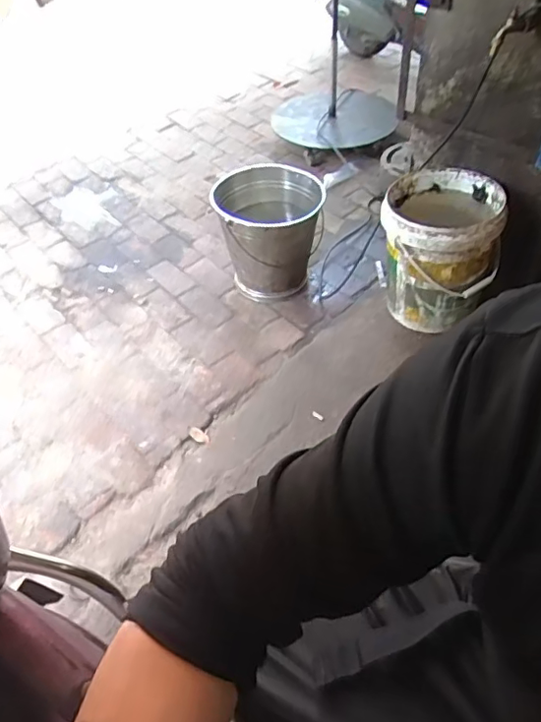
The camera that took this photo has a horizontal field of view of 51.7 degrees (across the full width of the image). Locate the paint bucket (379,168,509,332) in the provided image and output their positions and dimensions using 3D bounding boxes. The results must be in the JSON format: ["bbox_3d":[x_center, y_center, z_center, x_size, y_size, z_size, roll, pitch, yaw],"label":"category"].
[{"bbox_3d":[0.466,-0.307,1.558,0.288,0.364,0.311,-3,49,3],"label":"paint bucket"}]

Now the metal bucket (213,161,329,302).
[{"bbox_3d":[0.002,-0.395,1.802,0.321,0.337,0.348,-3,49,3],"label":"metal bucket"}]

